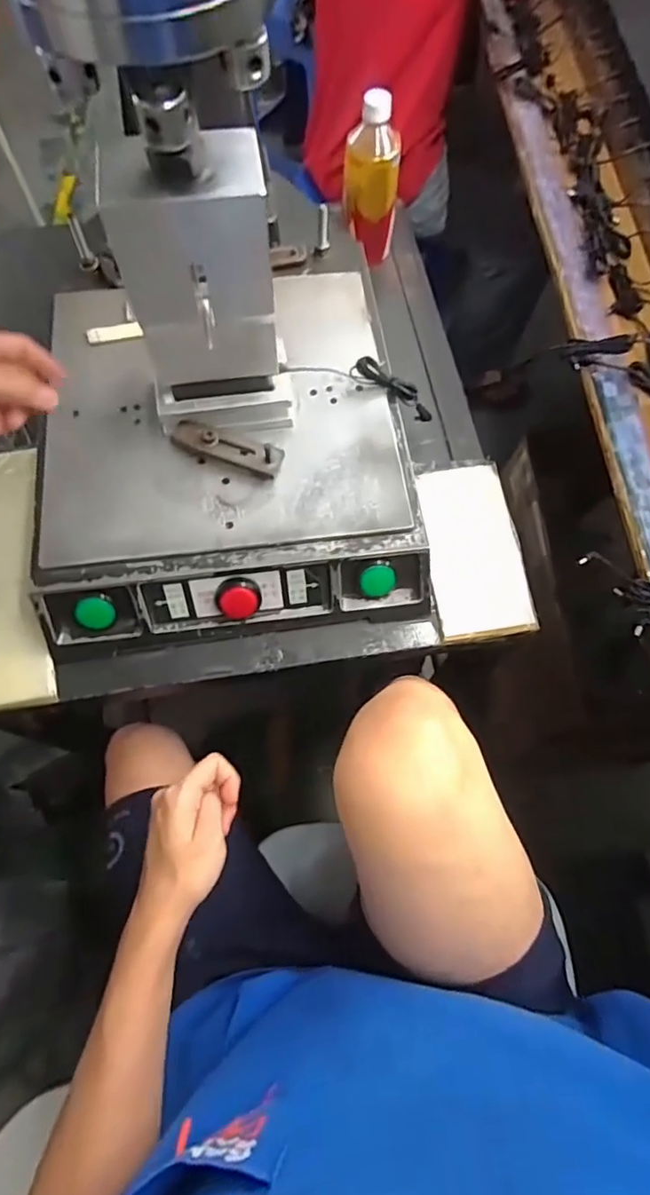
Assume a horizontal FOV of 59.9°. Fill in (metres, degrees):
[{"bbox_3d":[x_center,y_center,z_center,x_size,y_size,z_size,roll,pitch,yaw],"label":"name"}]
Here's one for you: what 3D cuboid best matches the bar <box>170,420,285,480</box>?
[{"bbox_3d":[-0.097,-0.148,0.557,0.111,0.028,0.027,20,69,7],"label":"bar"}]

